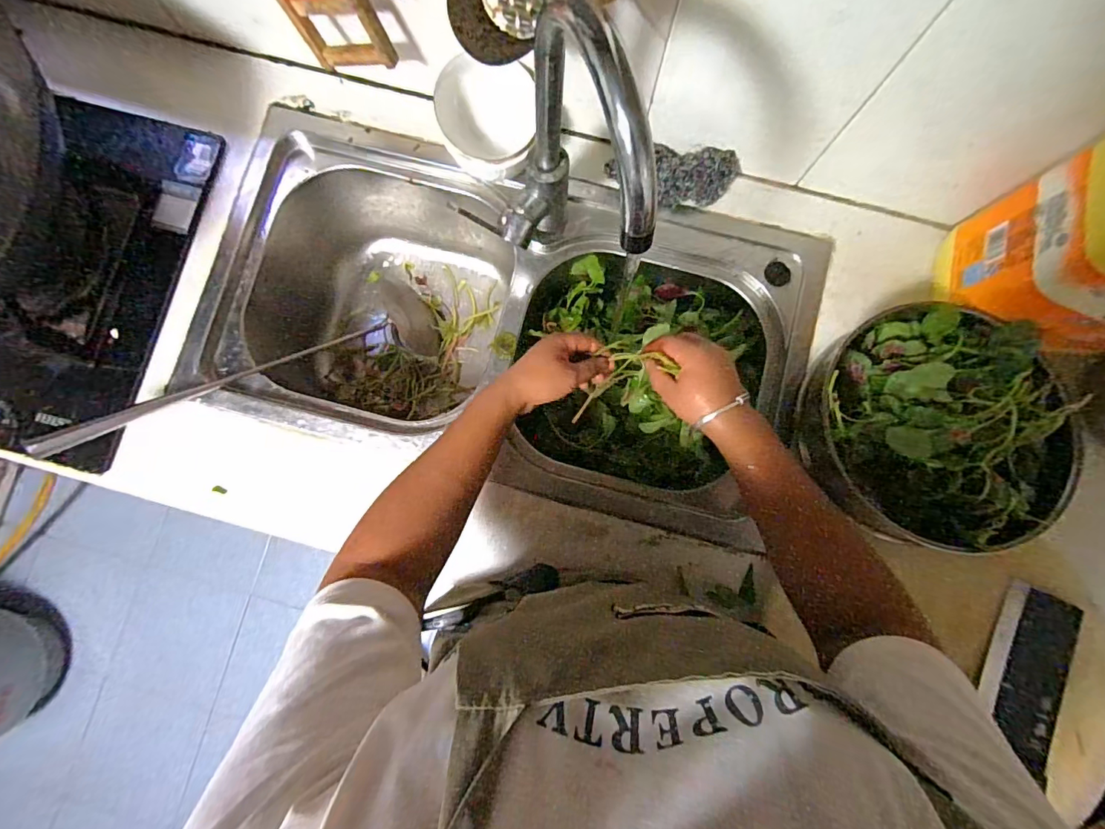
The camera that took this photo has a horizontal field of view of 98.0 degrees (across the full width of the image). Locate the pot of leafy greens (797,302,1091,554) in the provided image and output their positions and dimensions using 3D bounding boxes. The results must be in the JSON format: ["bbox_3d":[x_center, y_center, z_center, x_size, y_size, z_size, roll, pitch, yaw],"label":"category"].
[{"bbox_3d":[0.390,0.013,0.501,0.235,0.123,0.246,0,84,0],"label":"pot of leafy greens"}]

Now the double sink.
[{"bbox_3d":[-0.058,-0.103,0.672,0.717,0.198,0.381,15,84,2],"label":"double sink"}]

